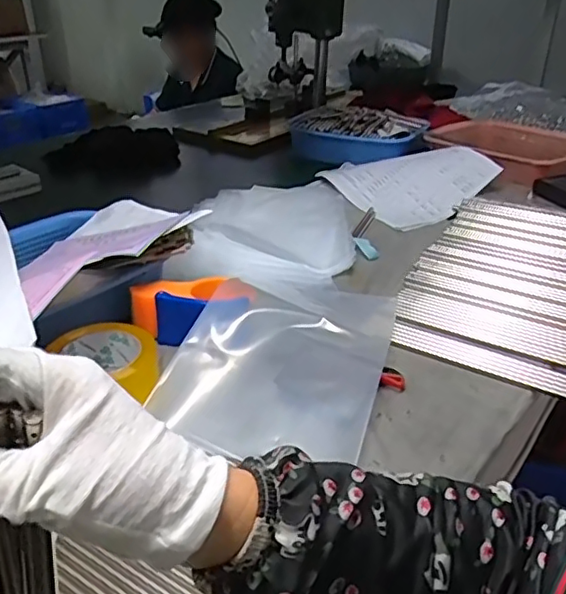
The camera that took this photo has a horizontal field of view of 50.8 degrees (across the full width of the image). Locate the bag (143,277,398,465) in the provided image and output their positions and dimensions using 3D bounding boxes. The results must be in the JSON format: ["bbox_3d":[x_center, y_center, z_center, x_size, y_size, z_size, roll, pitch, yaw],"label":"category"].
[{"bbox_3d":[0.008,0.049,0.639,0.203,0.053,0.305,13,37,9],"label":"bag"}]

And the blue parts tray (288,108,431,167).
[{"bbox_3d":[0.153,-0.336,1.256,0.280,0.091,0.173,7,30,15],"label":"blue parts tray"}]

